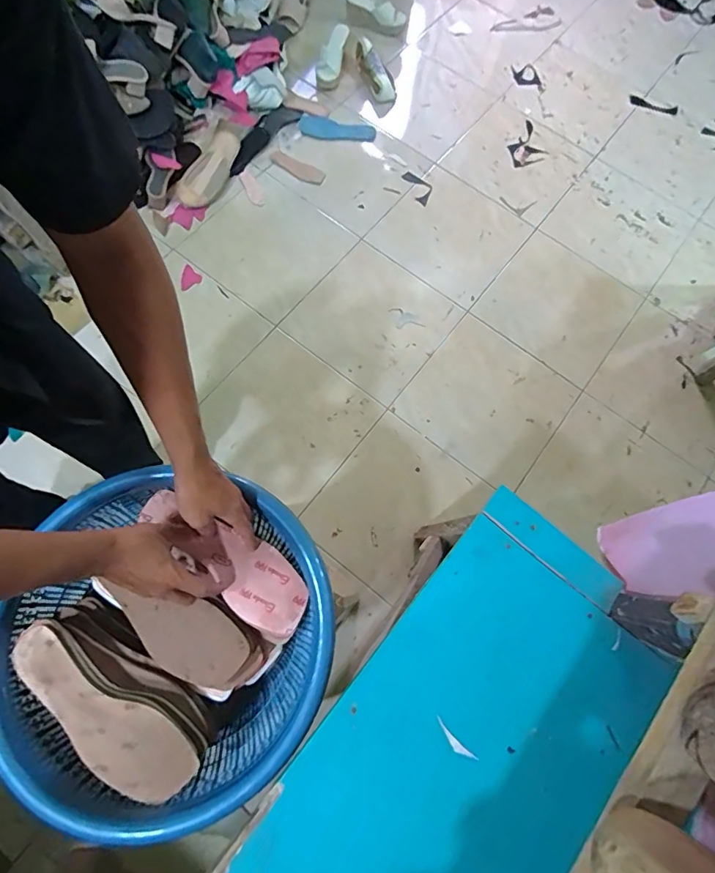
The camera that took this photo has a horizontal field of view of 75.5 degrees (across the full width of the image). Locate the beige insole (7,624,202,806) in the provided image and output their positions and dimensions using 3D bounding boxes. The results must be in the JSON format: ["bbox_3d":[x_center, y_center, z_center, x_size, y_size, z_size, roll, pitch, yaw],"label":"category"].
[{"bbox_3d":[-0.293,0.314,0.518,0.244,0.019,0.078,33,74,6],"label":"beige insole"}]

